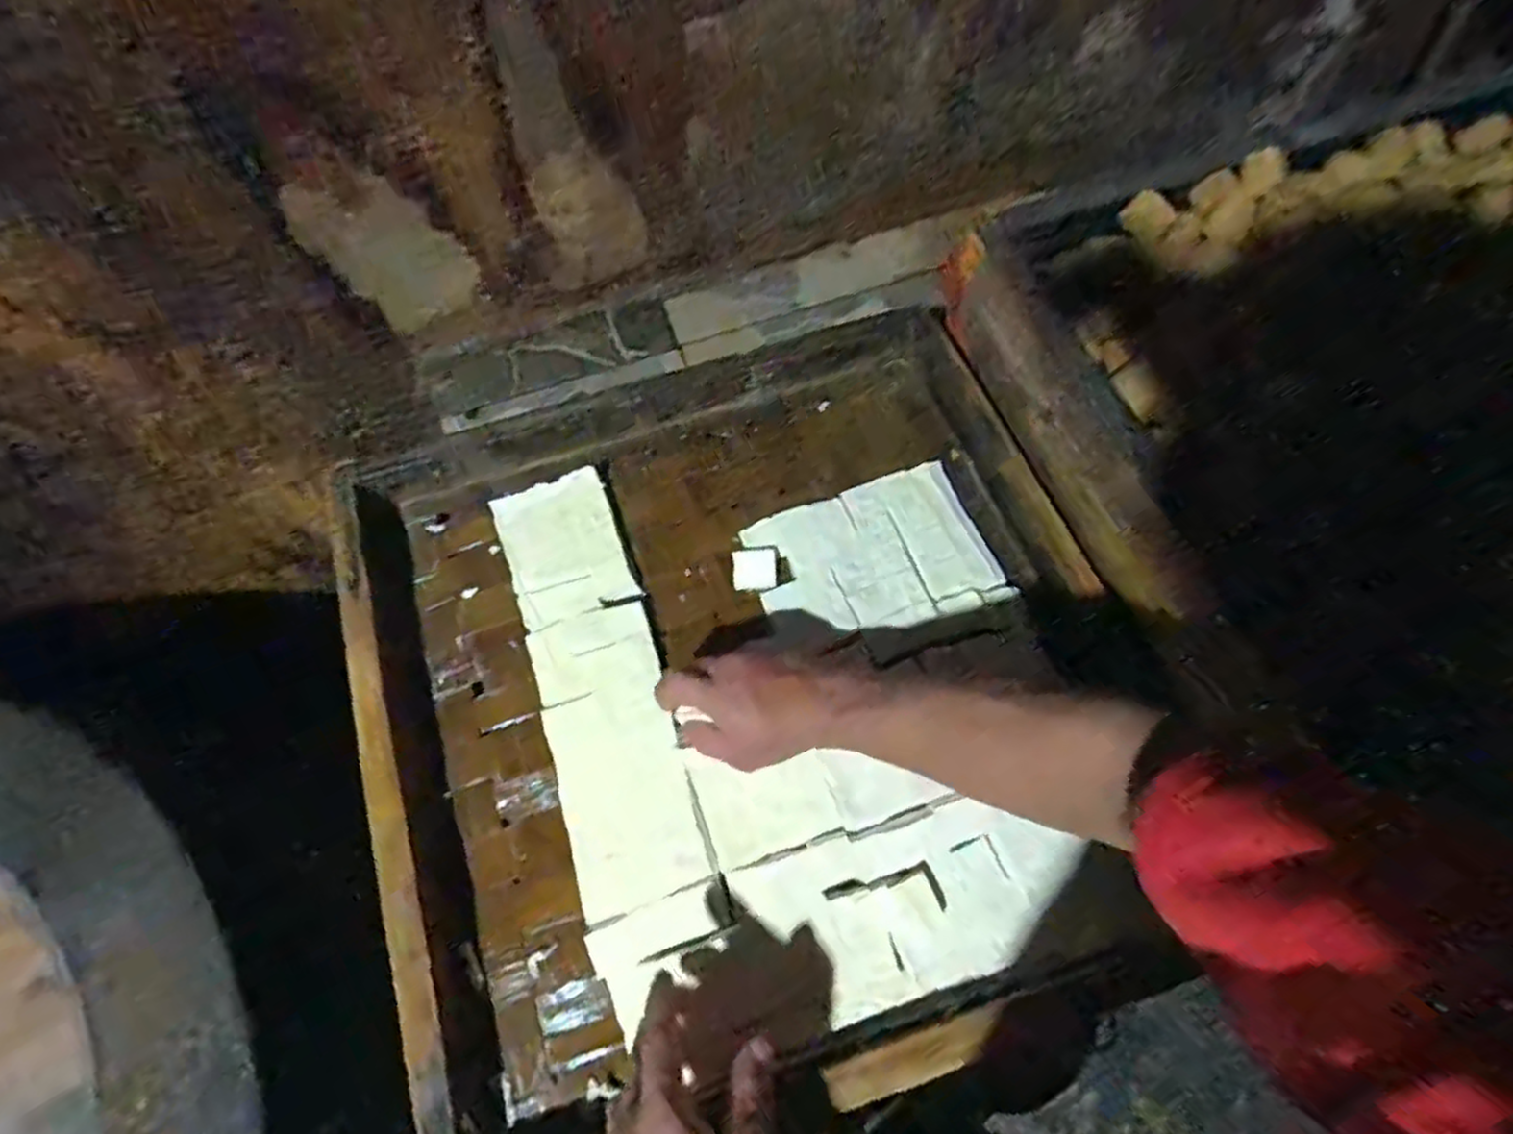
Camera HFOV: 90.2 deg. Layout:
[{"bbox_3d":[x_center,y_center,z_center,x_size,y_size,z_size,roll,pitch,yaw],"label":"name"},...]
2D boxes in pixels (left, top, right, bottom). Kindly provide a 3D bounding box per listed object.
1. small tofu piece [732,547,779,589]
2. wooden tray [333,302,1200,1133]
[{"bbox_3d":[-0.001,0.002,0.672,0.041,0.008,0.037,-5,66,2],"label":"small tofu piece"},{"bbox_3d":[-0.012,0.081,0.636,0.599,0.076,0.613,-20,67,-5],"label":"wooden tray"}]

